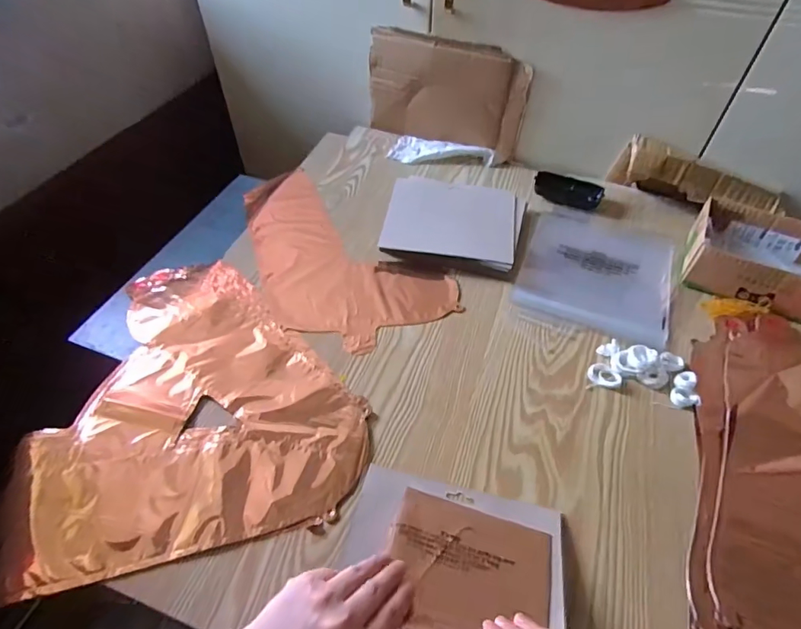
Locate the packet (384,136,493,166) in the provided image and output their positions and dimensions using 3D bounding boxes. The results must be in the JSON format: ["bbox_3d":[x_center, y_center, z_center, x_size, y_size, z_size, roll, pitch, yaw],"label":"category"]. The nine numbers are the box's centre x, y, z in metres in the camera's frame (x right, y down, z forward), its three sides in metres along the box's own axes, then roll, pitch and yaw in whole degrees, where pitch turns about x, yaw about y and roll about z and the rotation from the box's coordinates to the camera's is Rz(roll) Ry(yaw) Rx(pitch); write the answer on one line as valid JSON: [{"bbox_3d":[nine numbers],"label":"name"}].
[{"bbox_3d":[0.070,-0.284,0.832,0.177,0.022,0.072,18,52,13],"label":"packet"}]

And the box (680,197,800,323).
[{"bbox_3d":[0.492,-0.073,0.636,0.186,0.067,0.147,28,55,20],"label":"box"}]

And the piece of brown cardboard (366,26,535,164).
[{"bbox_3d":[0.075,-0.373,0.805,0.270,0.176,0.016,18,52,13],"label":"piece of brown cardboard"}]

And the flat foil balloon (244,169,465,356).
[{"bbox_3d":[-0.125,-0.083,0.692,0.205,0.026,0.404,-36,60,-26],"label":"flat foil balloon"}]

